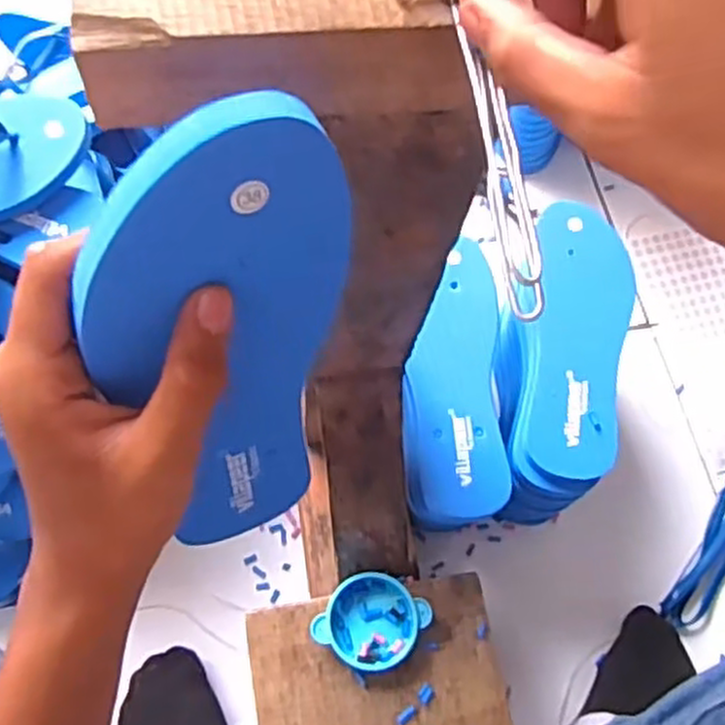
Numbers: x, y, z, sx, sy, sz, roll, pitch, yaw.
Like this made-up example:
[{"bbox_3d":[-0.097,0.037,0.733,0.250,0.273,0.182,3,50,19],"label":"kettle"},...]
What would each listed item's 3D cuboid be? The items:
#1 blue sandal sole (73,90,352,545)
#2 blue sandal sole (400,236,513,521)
[{"bbox_3d":[-0.053,0.009,0.292,0.087,0.232,0.013,-20,58,-23],"label":"blue sandal sole"},{"bbox_3d":[0.074,0.009,0.634,0.082,0.010,0.234,-1,71,-2],"label":"blue sandal sole"}]

